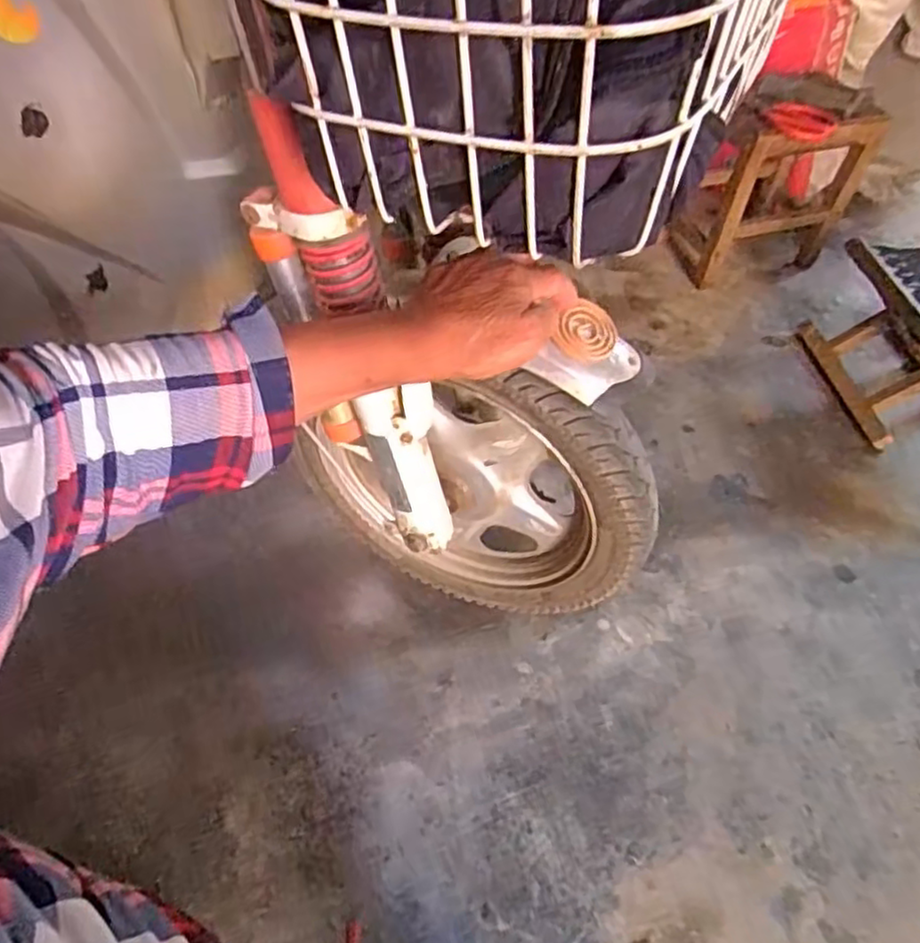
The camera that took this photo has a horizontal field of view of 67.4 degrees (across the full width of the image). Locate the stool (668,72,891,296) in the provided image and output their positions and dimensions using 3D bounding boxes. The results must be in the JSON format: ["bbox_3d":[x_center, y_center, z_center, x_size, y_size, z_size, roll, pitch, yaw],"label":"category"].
[{"bbox_3d":[0.586,-0.547,1.278,0.310,0.323,0.196,-14,56,-15],"label":"stool"}]

